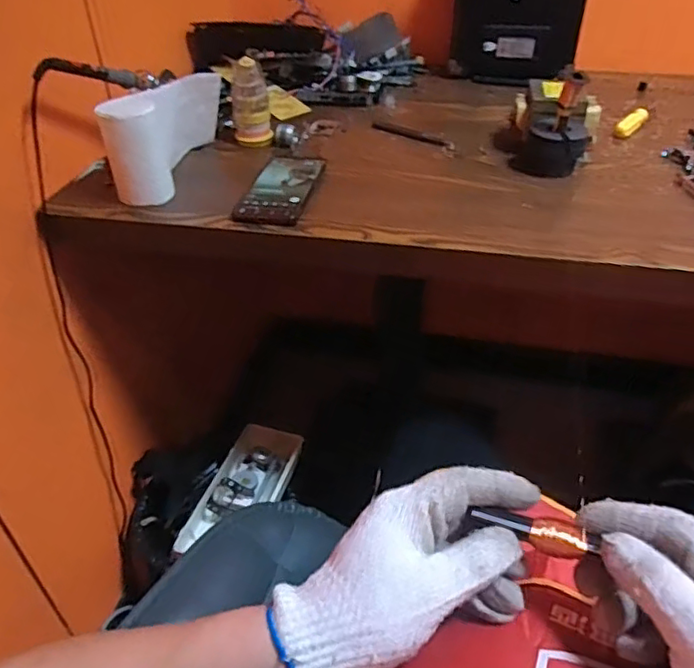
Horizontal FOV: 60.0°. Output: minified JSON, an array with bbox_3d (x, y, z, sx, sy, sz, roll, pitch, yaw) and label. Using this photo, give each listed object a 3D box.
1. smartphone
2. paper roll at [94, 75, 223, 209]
[{"bbox_3d":[-0.072,-0.170,0.682,0.070,0.007,0.147,7,39,9],"label":"smartphone"},{"bbox_3d":[-0.207,-0.233,0.698,0.056,0.101,0.189,8,39,11],"label":"paper roll"}]

